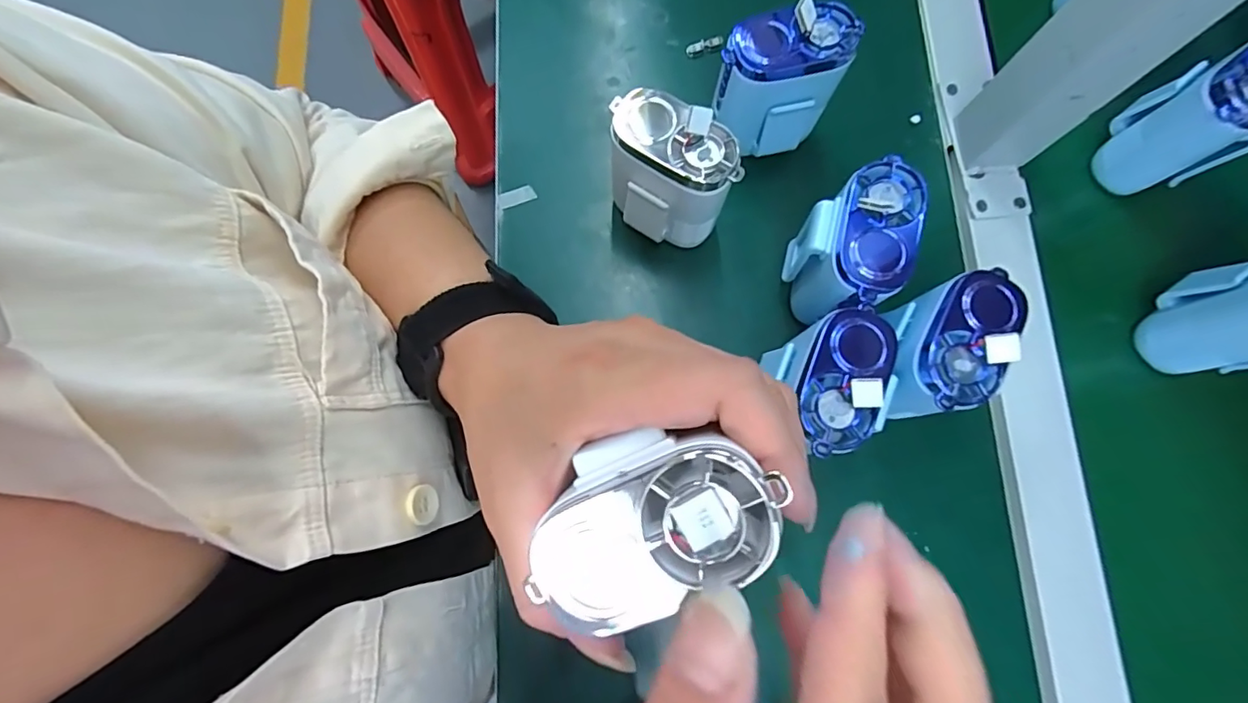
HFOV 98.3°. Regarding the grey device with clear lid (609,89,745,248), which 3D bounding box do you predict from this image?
[{"bbox_3d":[0.023,-0.095,0.307,0.072,0.093,0.044,26,80,8],"label":"grey device with clear lid"}]

